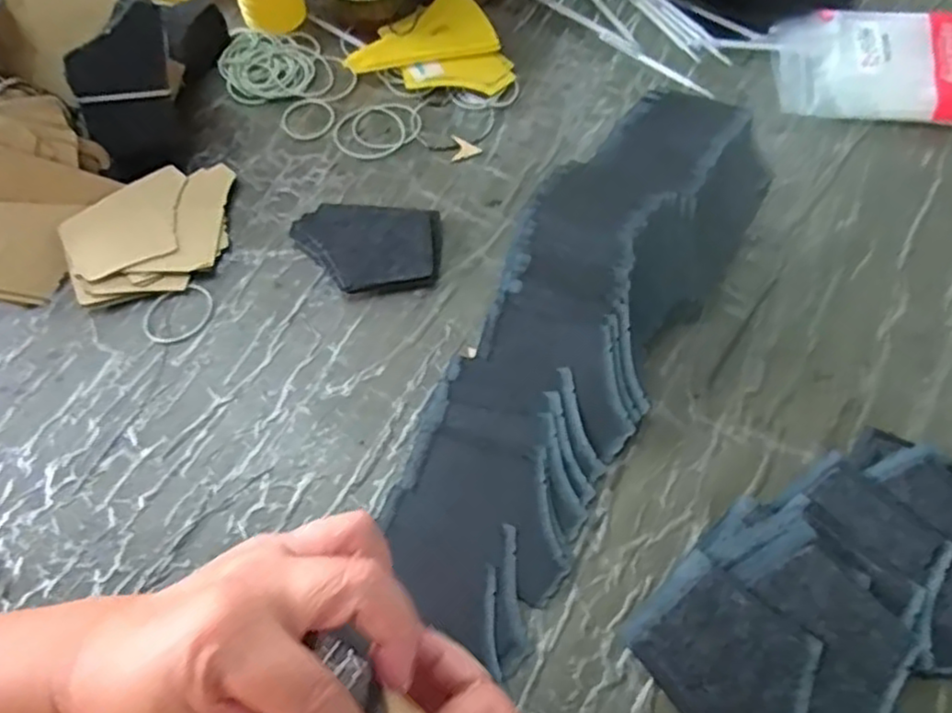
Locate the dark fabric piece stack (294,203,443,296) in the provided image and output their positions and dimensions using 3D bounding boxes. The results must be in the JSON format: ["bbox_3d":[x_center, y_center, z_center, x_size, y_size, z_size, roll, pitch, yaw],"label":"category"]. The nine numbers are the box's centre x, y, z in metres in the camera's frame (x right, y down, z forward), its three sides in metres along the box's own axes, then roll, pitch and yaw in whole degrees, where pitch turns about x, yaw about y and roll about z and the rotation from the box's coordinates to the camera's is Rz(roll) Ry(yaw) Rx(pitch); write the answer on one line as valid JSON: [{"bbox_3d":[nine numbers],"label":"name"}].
[{"bbox_3d":[-0.077,-0.075,0.484,0.102,0.012,0.071,7,63,5],"label":"dark fabric piece stack"}]

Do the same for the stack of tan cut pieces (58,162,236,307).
[{"bbox_3d":[-0.228,-0.089,0.491,0.111,0.023,0.095,-17,63,-7],"label":"stack of tan cut pieces"}]

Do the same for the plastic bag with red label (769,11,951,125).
[{"bbox_3d":[0.328,-0.229,0.545,0.171,0.027,0.099,4,63,4],"label":"plastic bag with red label"}]

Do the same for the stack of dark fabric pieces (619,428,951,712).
[{"bbox_3d":[0.200,0.129,0.370,0.221,0.021,0.130,-25,65,-11],"label":"stack of dark fabric pieces"}]

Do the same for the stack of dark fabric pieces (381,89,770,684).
[{"bbox_3d":[0.063,-0.019,0.427,0.120,0.054,0.371,28,67,15],"label":"stack of dark fabric pieces"}]

